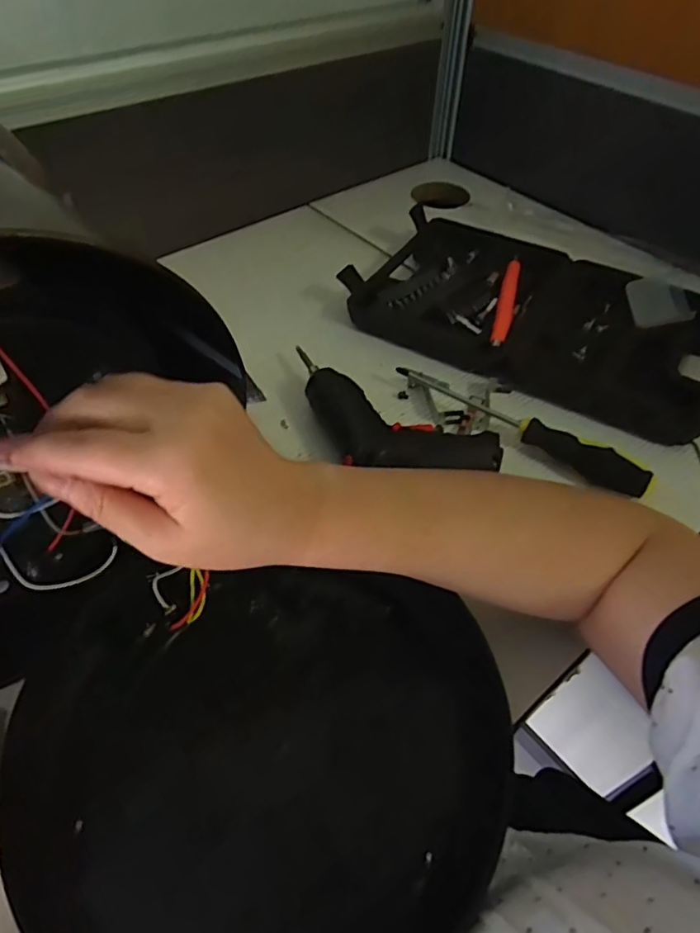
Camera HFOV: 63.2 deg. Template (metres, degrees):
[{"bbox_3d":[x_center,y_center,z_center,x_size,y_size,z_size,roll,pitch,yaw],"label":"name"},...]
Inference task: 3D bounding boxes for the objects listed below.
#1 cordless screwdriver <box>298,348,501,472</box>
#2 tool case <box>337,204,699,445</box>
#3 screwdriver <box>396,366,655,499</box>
[{"bbox_3d":[0.036,-0.051,0.476,0.126,0.043,0.181,-17,52,-15],"label":"cordless screwdriver"},{"bbox_3d":[0.183,-0.161,0.570,0.361,0.027,0.229,30,56,22],"label":"tool case"},{"bbox_3d":[0.140,-0.037,0.473,0.216,0.026,0.025,31,56,23],"label":"screwdriver"}]

